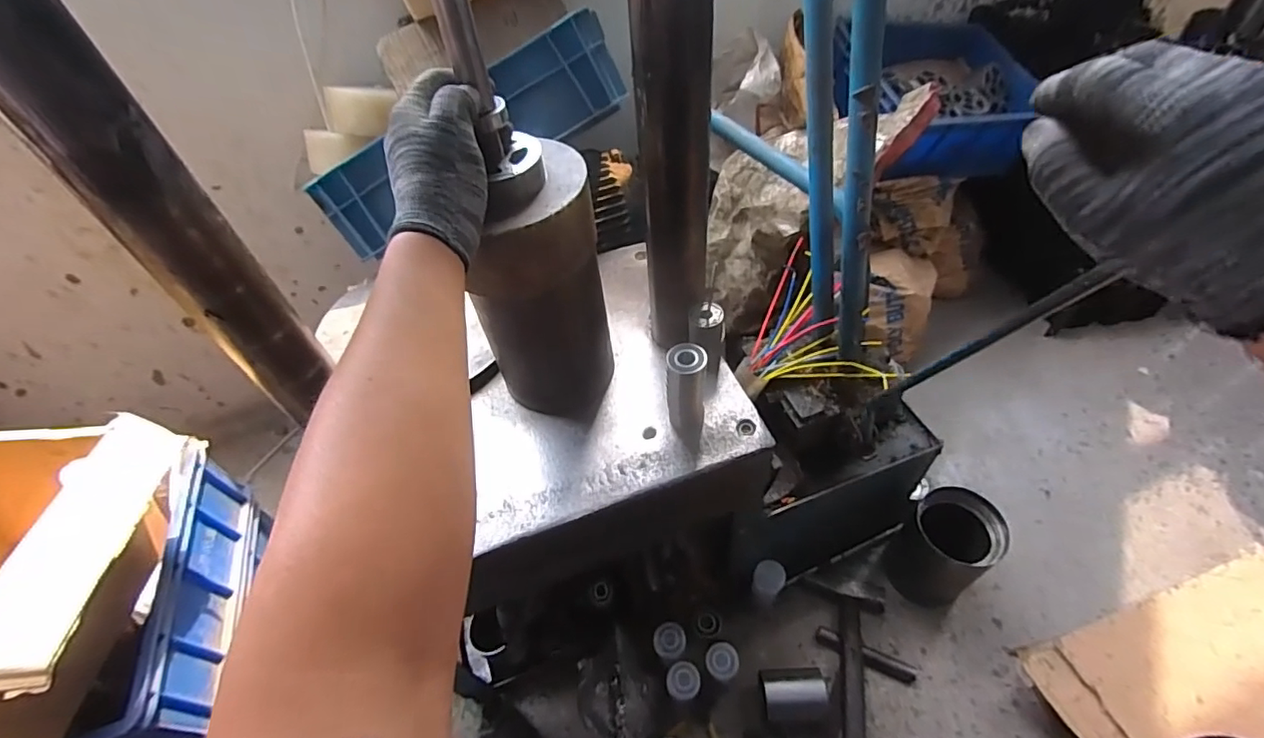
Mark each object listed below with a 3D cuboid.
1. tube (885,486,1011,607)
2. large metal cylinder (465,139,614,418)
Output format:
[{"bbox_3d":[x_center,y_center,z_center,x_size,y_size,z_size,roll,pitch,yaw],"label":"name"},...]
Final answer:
[{"bbox_3d":[0.469,0.278,0.839,0.113,0.175,0.118,-3,50,3],"label":"tube"},{"bbox_3d":[-0.088,-0.066,0.556,0.123,0.256,0.107,-11,50,-3],"label":"large metal cylinder"}]

